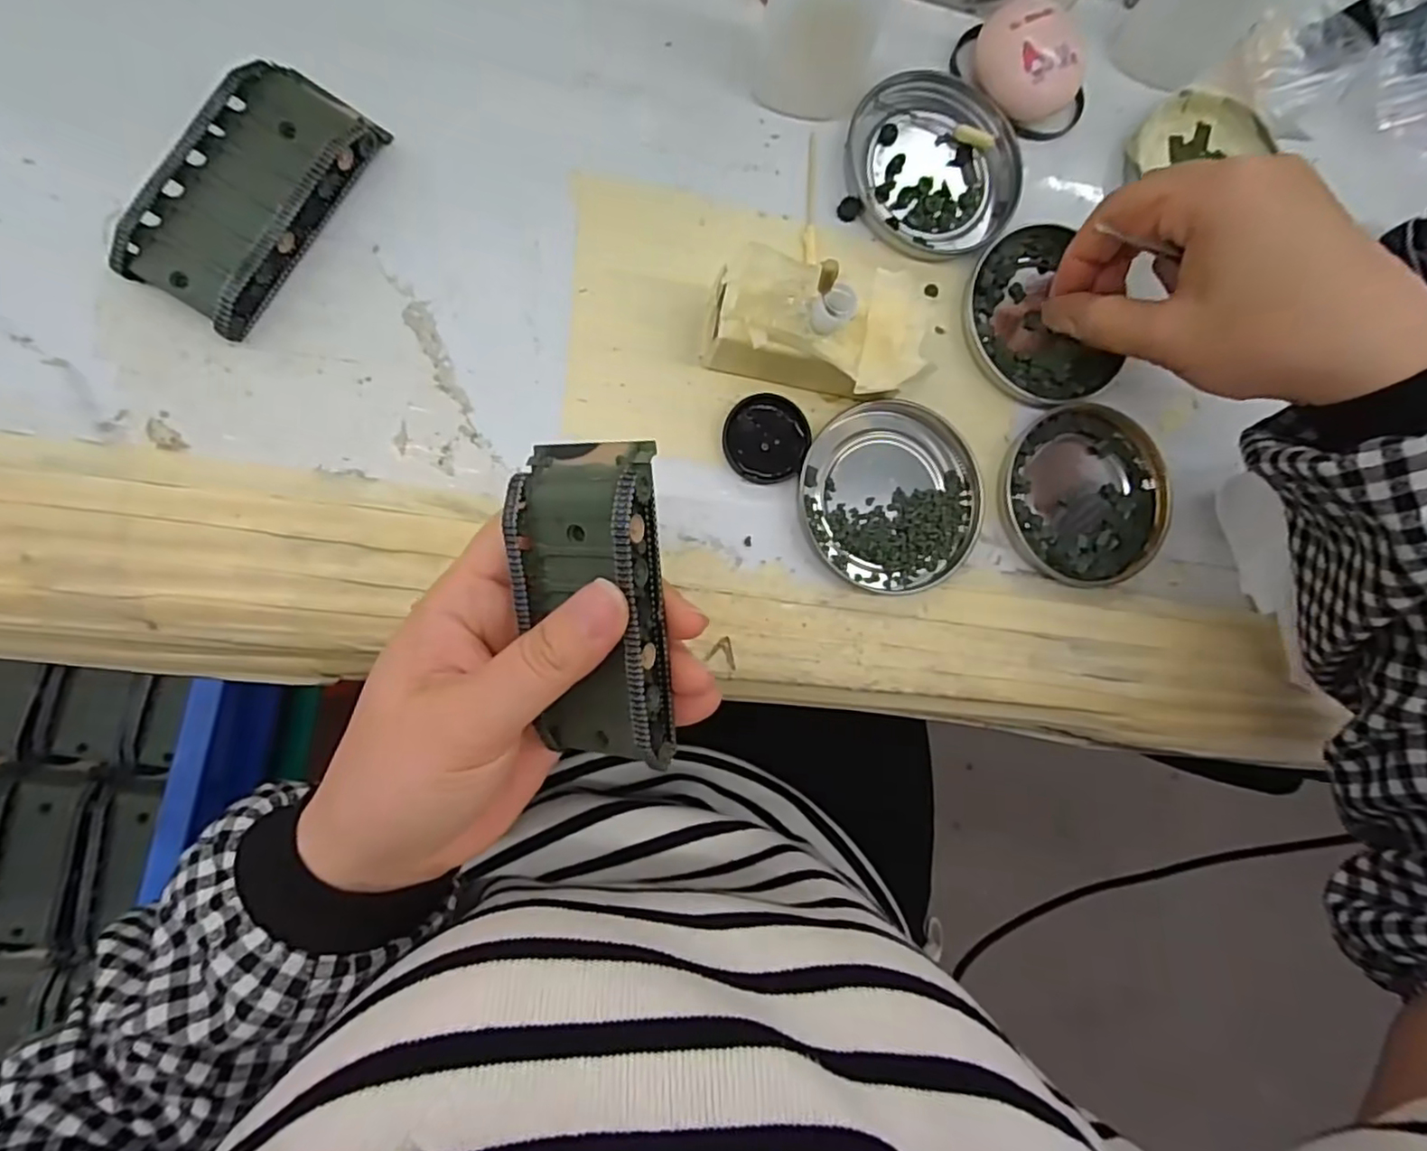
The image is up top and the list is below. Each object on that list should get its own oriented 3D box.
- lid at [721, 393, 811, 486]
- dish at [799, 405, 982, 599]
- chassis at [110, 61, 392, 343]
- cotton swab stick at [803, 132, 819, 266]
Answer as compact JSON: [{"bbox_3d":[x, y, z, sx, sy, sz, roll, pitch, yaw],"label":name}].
[{"bbox_3d":[0.022,-0.056,0.273,0.034,0.006,0.034,0,87,-10],"label":"lid"},{"bbox_3d":[0.076,-0.033,0.280,0.074,0.008,0.078,0,87,-10],"label":"dish"},{"bbox_3d":[-0.164,-0.137,0.238,0.043,0.020,0.095,31,83,-7],"label":"chassis"},{"bbox_3d":[0.041,-0.161,0.283,0.006,0.004,0.059,1,87,-10],"label":"cotton swab stick"}]

